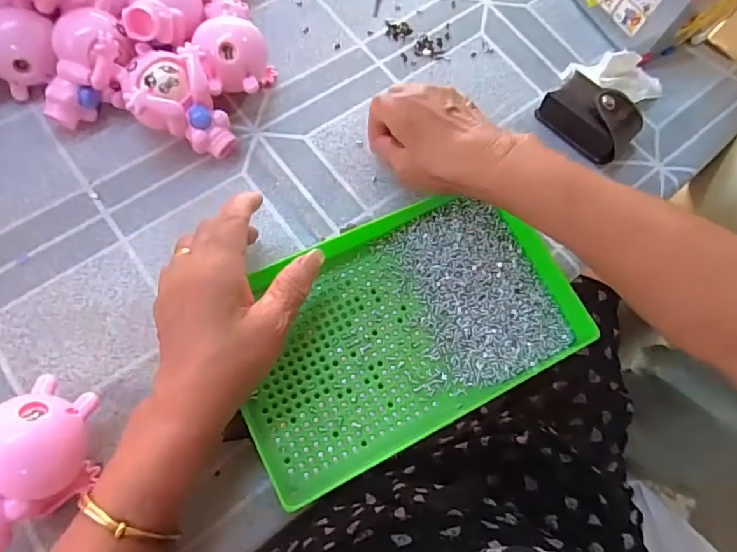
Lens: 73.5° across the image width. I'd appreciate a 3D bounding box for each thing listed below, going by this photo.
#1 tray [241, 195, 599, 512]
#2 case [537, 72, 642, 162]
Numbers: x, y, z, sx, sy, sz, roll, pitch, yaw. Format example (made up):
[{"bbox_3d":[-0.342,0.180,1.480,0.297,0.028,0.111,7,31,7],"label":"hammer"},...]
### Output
[{"bbox_3d":[0.023,0.033,0.355,0.240,0.020,0.153,-25,70,-13],"label":"tray"},{"bbox_3d":[0.196,-0.142,0.436,0.081,0.041,0.045,40,71,12],"label":"case"}]

